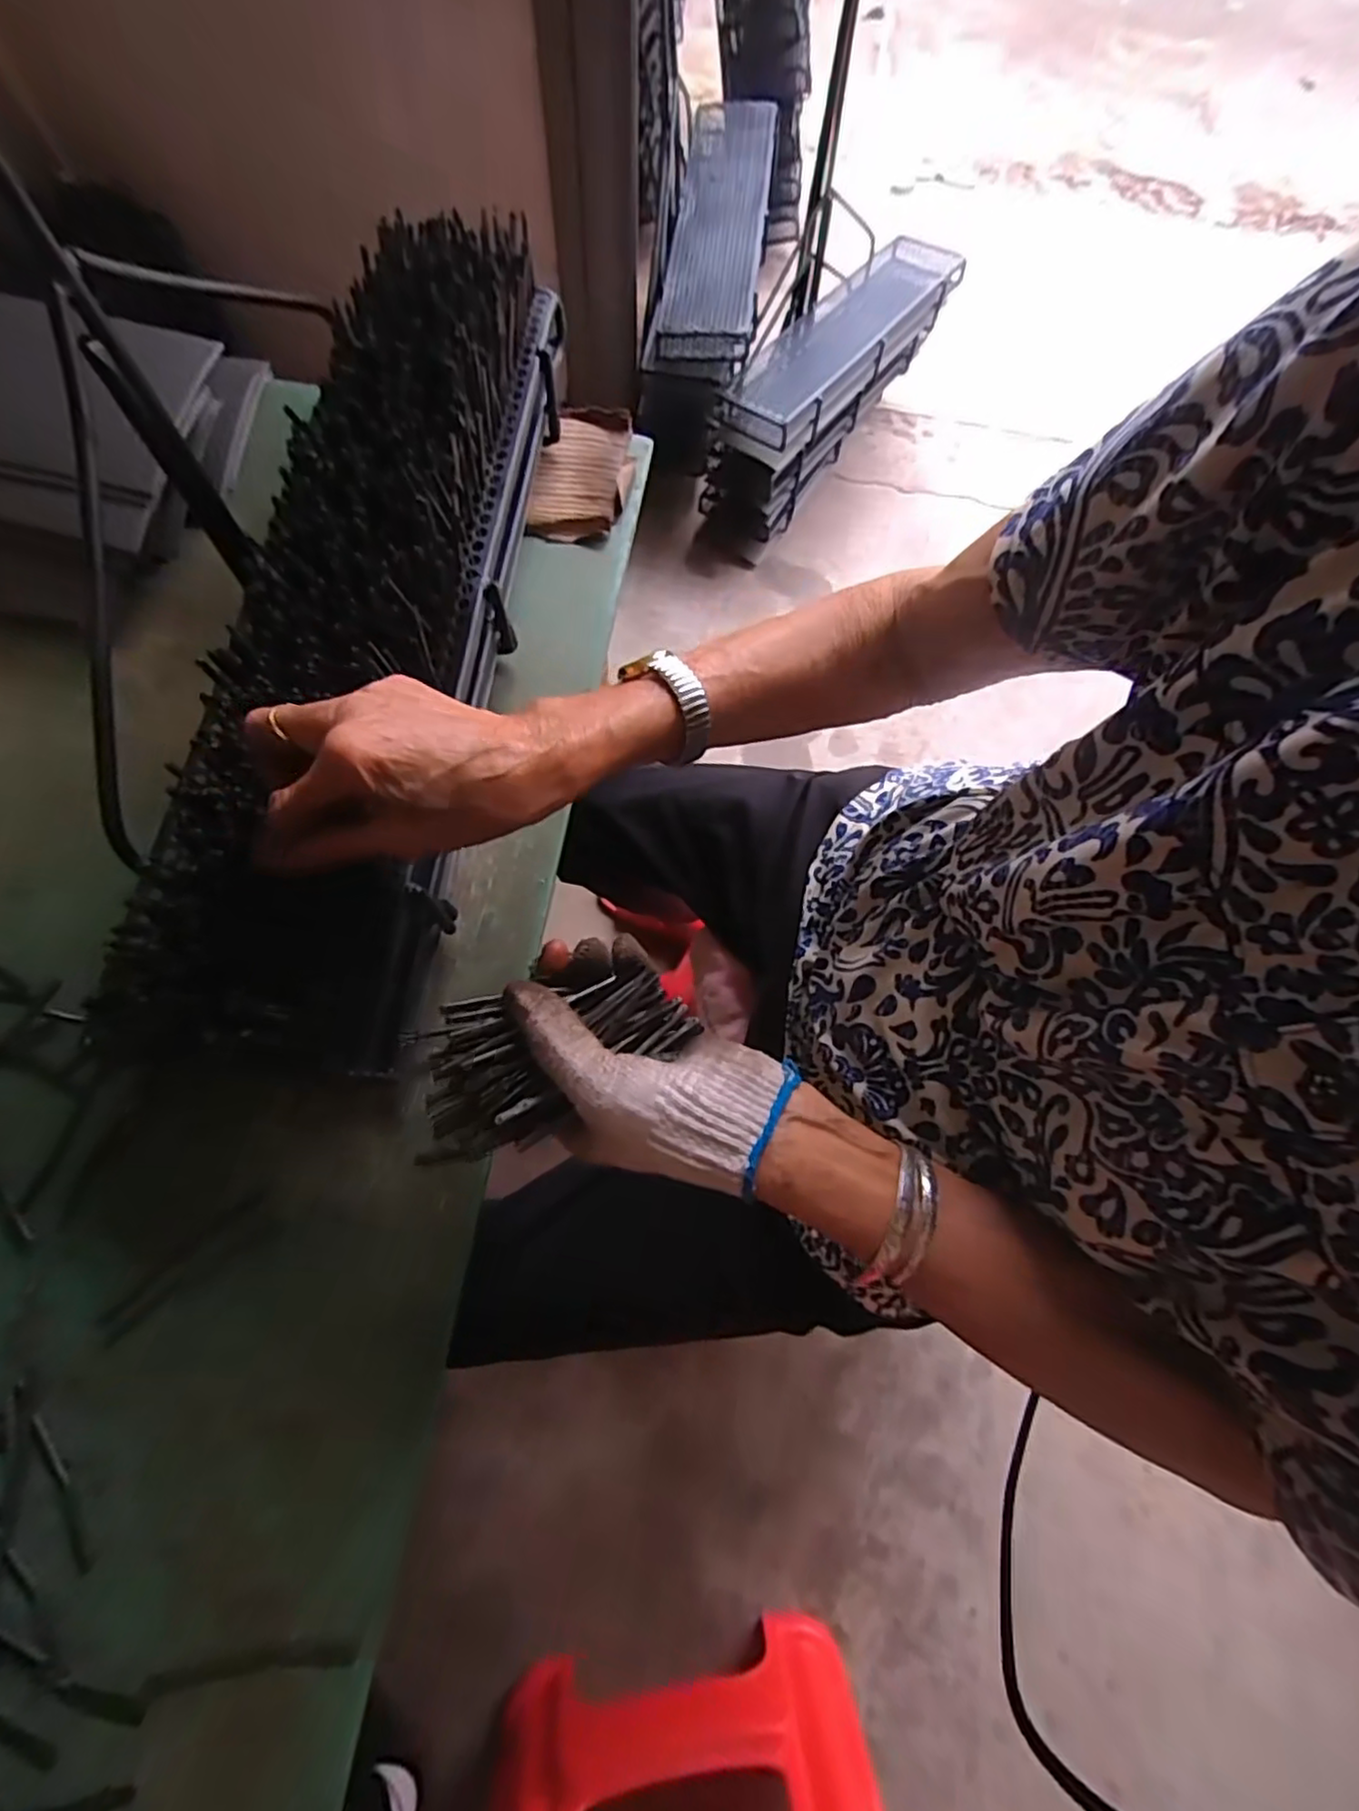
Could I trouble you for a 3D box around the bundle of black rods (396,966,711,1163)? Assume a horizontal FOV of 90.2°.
[{"bbox_3d":[-0.059,0.067,0.310,0.128,0.031,0.063,-21,73,-11],"label":"bundle of black rods"}]

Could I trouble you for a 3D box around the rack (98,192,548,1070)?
[{"bbox_3d":[-0.183,-0.182,0.436,0.139,0.109,0.575,7,72,0],"label":"rack"}]

